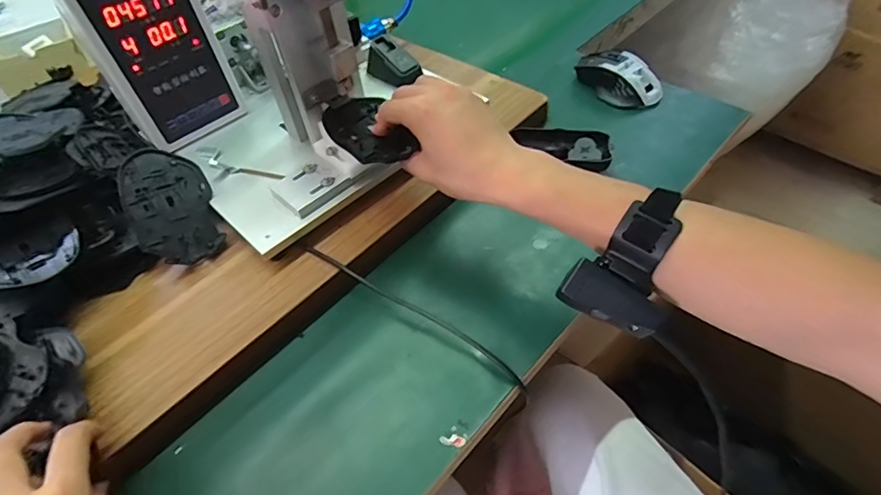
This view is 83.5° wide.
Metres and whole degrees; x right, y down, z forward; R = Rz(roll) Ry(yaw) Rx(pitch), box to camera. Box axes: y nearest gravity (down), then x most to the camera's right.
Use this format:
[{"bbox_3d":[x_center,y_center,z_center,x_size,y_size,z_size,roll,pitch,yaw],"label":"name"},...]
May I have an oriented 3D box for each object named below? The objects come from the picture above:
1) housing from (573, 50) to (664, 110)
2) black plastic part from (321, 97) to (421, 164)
[{"bbox_3d":[0.224,-0.216,0.621,0.059,0.040,0.113,-36,56,-23],"label":"housing"},{"bbox_3d":[-0.067,-0.109,0.463,0.061,0.014,0.119,-30,50,-19],"label":"black plastic part"}]

